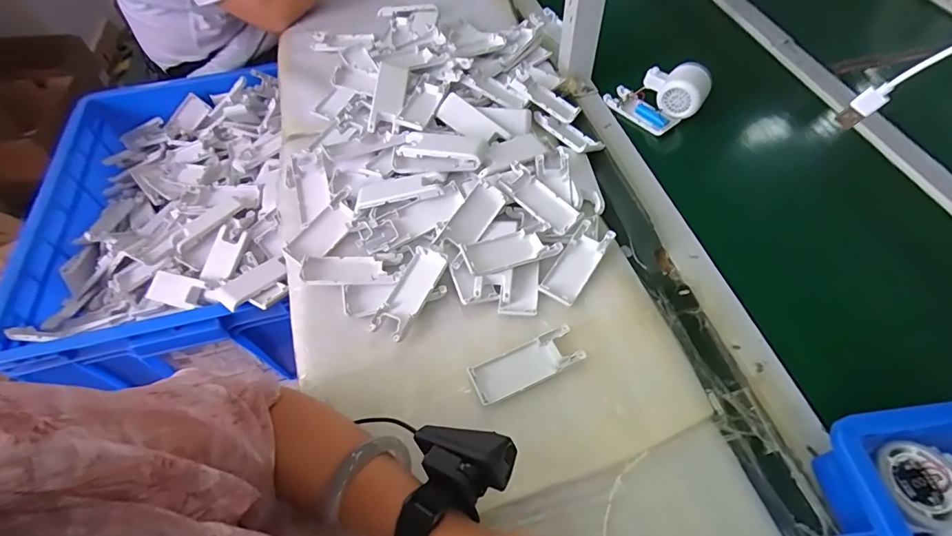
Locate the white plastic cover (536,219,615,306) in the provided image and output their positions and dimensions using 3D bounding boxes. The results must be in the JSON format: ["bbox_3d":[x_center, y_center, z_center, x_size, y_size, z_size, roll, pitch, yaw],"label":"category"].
[{"bbox_3d":[0.106,-0.005,0.479,0.040,0.013,0.101,29,63,19],"label":"white plastic cover"}]

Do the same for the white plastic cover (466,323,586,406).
[{"bbox_3d":[0.046,0.089,0.421,0.102,0.010,0.038,-22,59,-12],"label":"white plastic cover"}]

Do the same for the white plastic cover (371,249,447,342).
[{"bbox_3d":[-0.068,0.026,0.464,0.039,0.022,0.100,22,61,15],"label":"white plastic cover"}]

